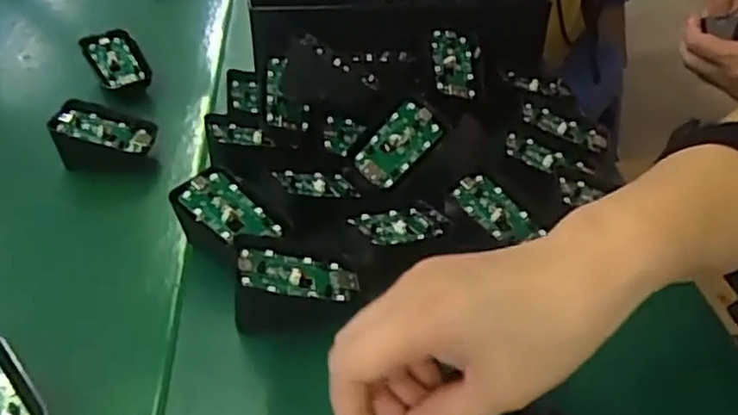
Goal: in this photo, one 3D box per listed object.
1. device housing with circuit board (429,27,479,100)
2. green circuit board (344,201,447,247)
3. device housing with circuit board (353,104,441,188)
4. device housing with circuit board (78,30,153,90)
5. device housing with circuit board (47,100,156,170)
[{"bbox_3d":[0.063,-0.106,0.505,0.035,0.005,0.061,6,62,-18],"label":"device housing with circuit board"},{"bbox_3d":[0.019,0.010,0.407,0.064,0.008,0.034,-11,38,-39],"label":"green circuit board"},{"bbox_3d":[0.019,-0.041,0.458,0.034,0.007,0.064,45,71,0],"label":"device housing with circuit board"},{"bbox_3d":[-0.214,-0.125,0.589,0.043,0.012,0.065,-28,71,-24],"label":"device housing with circuit board"},{"bbox_3d":[-0.192,-0.050,0.506,0.065,0.042,0.041,-1,37,0],"label":"device housing with circuit board"}]

